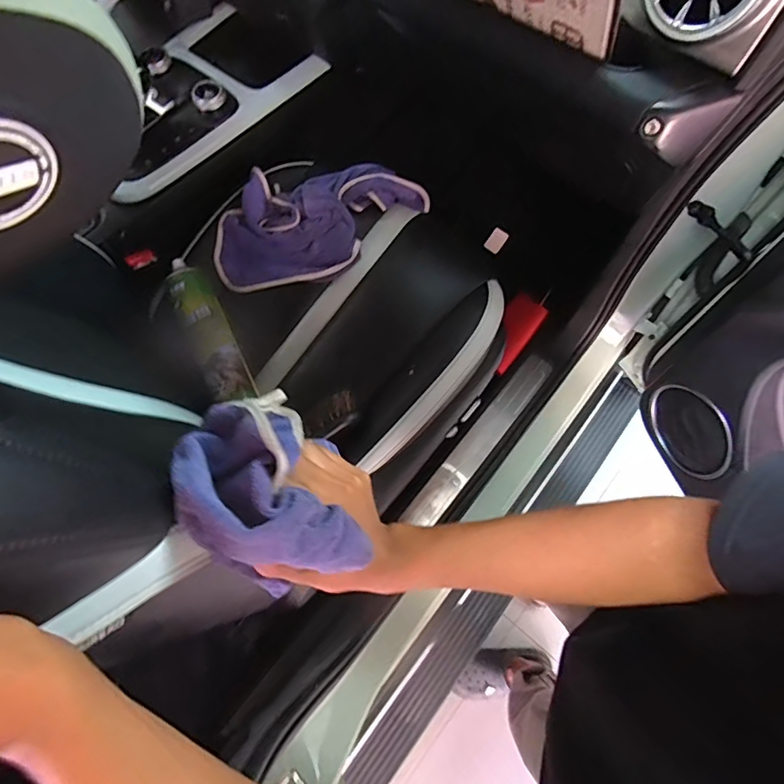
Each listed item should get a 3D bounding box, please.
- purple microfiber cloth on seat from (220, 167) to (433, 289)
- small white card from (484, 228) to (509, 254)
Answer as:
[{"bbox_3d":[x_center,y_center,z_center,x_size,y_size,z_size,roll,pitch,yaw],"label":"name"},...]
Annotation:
[{"bbox_3d":[-0.114,-0.266,0.782,0.339,0.060,0.169,-7,100,4],"label":"purple microfiber cloth on seat"},{"bbox_3d":[0.246,-0.356,1.144,0.041,0.057,0.005,46,42,12],"label":"small white card"}]

